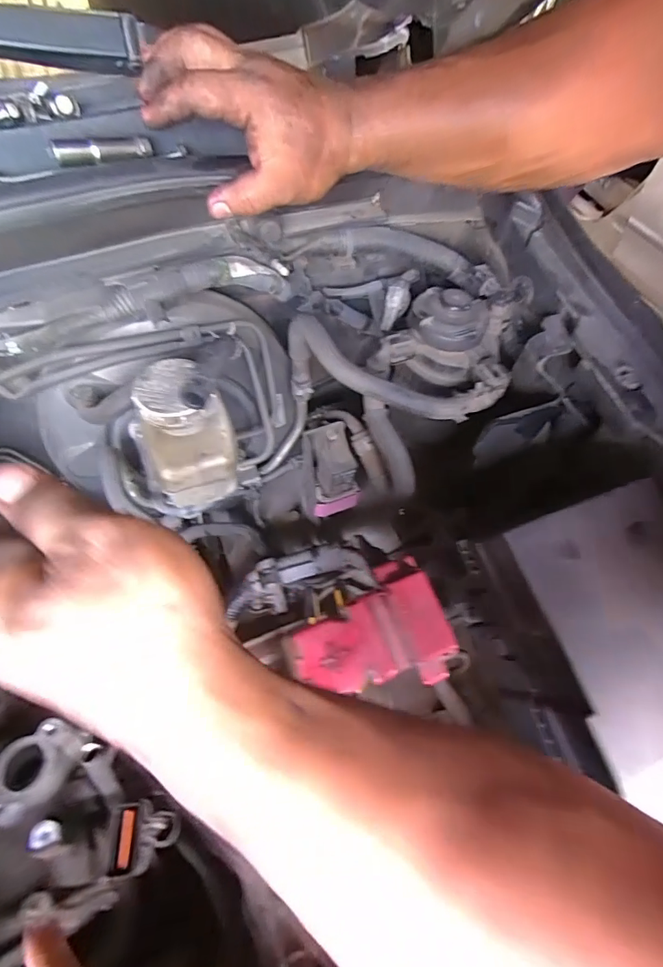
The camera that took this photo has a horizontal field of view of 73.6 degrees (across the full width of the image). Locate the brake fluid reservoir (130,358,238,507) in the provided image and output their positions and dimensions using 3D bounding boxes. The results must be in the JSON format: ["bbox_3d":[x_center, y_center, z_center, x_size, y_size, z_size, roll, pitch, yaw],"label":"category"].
[{"bbox_3d":[-0.109,-0.040,0.330,0.064,0.074,0.076,-18,59,-15],"label":"brake fluid reservoir"}]

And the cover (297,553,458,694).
[{"bbox_3d":[0.025,0.097,0.287,0.095,0.032,0.073,-16,59,-15],"label":"cover"}]

